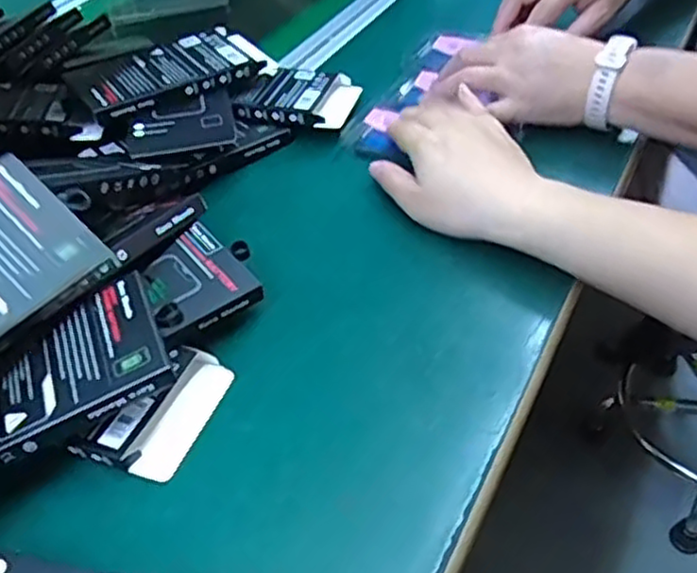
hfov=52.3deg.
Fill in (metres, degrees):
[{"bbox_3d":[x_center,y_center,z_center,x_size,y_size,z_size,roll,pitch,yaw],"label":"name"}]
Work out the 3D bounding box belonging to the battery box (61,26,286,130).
[{"bbox_3d":[-0.141,-0.172,0.567,0.149,0.016,0.083,-26,46,-20],"label":"battery box"}]

